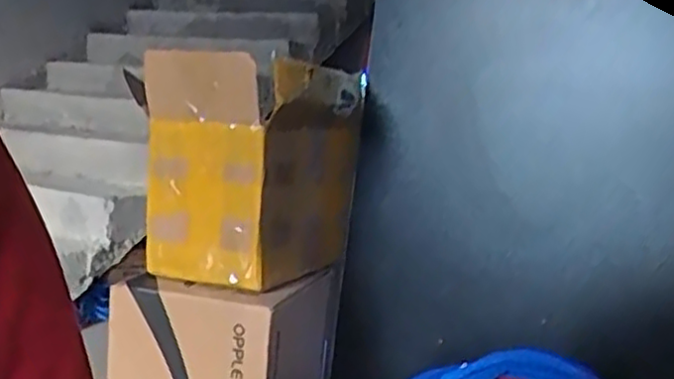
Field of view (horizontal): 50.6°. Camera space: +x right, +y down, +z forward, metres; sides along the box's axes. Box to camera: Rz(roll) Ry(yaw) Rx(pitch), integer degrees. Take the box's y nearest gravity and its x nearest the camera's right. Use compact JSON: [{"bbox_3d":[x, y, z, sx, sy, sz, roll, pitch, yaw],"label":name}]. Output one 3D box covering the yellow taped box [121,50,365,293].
[{"bbox_3d":[-0.123,-0.032,1.100,0.230,0.307,0.308,6,7,23],"label":"yellow taped box"}]

